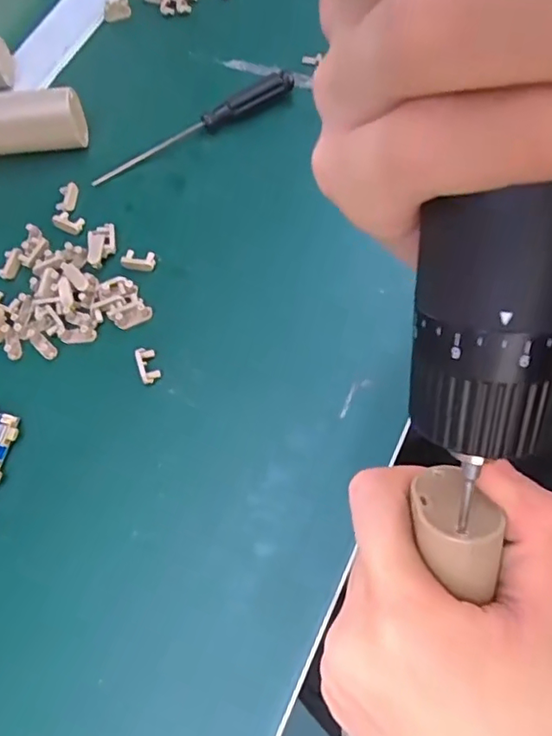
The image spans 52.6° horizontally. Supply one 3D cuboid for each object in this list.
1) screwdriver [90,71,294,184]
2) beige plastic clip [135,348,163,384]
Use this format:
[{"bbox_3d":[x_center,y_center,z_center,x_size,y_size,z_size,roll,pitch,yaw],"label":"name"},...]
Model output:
[{"bbox_3d":[-0.049,-0.142,0.333,0.128,0.009,0.014,-25,69,5],"label":"screwdriver"},{"bbox_3d":[-0.064,-0.002,0.282,0.010,0.005,0.019,-20,65,-1],"label":"beige plastic clip"}]

